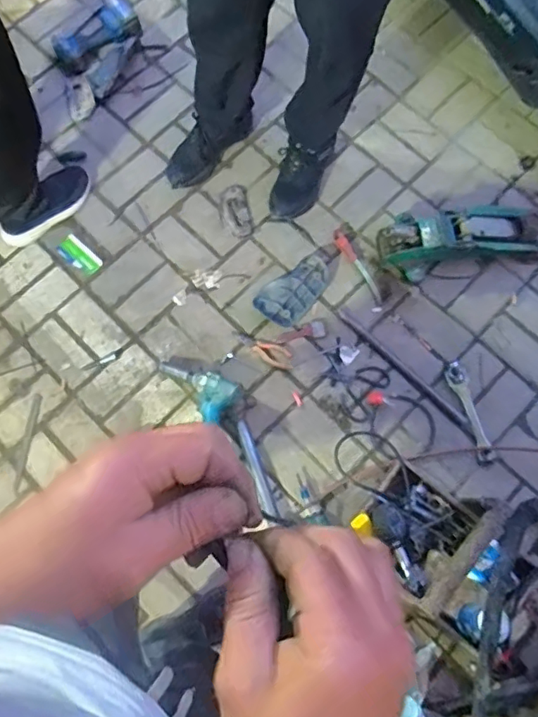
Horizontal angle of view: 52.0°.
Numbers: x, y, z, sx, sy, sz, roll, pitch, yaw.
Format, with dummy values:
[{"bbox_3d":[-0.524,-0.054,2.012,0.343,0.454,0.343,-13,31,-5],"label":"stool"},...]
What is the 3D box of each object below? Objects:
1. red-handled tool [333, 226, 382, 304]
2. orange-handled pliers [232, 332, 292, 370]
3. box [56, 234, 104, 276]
[{"bbox_3d":[0.222,-0.231,1.367,0.044,0.012,0.223,-25,76,-7],"label":"red-handled tool"},{"bbox_3d":[-0.017,-0.020,1.335,0.158,0.010,0.047,23,75,6],"label":"orange-handled pliers"},{"bbox_3d":[-0.483,-0.262,1.405,0.112,0.014,0.059,43,78,11],"label":"box"}]

